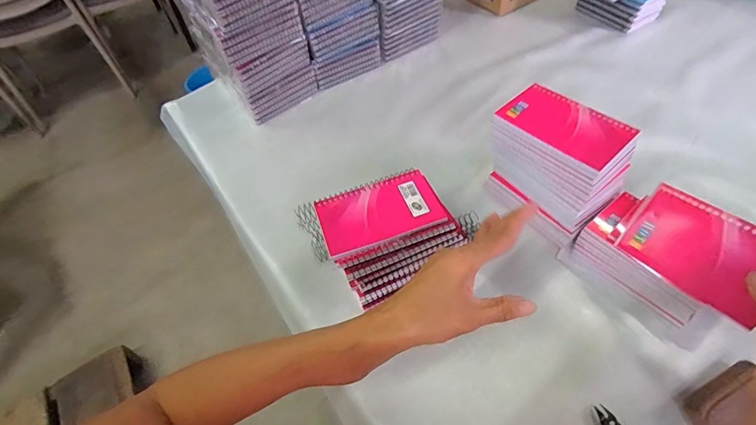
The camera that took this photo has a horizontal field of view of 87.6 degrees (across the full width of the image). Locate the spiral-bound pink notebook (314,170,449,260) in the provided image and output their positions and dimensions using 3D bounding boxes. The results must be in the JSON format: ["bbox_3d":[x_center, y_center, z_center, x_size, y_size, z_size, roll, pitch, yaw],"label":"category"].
[{"bbox_3d":[0.001,-0.001,0.440,0.133,0.010,0.085,-18,53,-9],"label":"spiral-bound pink notebook"}]

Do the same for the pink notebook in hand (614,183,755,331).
[{"bbox_3d":[0.304,0.035,0.372,0.008,0.080,0.132,15,21,-30],"label":"pink notebook in hand"}]

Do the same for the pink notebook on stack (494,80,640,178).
[{"bbox_3d":[0.205,-0.095,0.434,0.081,0.011,0.129,-38,58,-22],"label":"pink notebook on stack"}]

